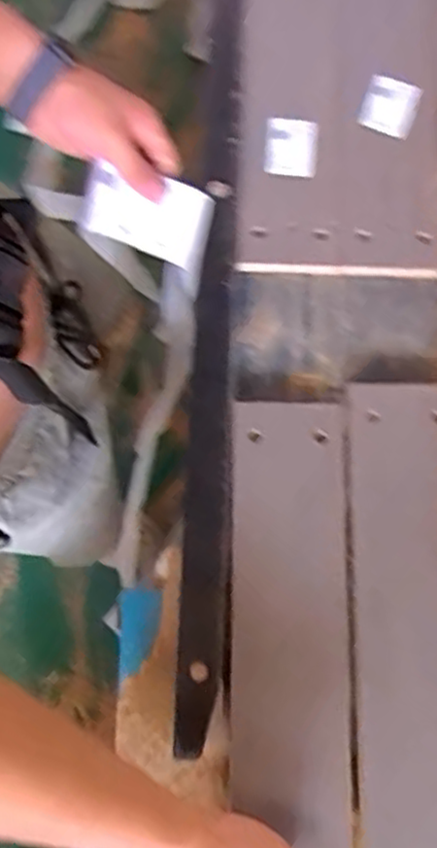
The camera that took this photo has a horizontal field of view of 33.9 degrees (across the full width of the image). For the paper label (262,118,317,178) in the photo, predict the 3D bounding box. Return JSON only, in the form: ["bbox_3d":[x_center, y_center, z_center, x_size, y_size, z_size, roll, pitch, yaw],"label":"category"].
[{"bbox_3d":[0.072,-0.275,0.716,0.052,0.004,0.059,7,83,2],"label":"paper label"}]

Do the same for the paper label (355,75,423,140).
[{"bbox_3d":[0.173,-0.322,0.722,0.054,0.007,0.066,19,80,3],"label":"paper label"}]

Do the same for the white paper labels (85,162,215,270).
[{"bbox_3d":[-0.057,-0.168,0.569,0.096,0.013,0.064,21,82,-11],"label":"white paper labels"}]

